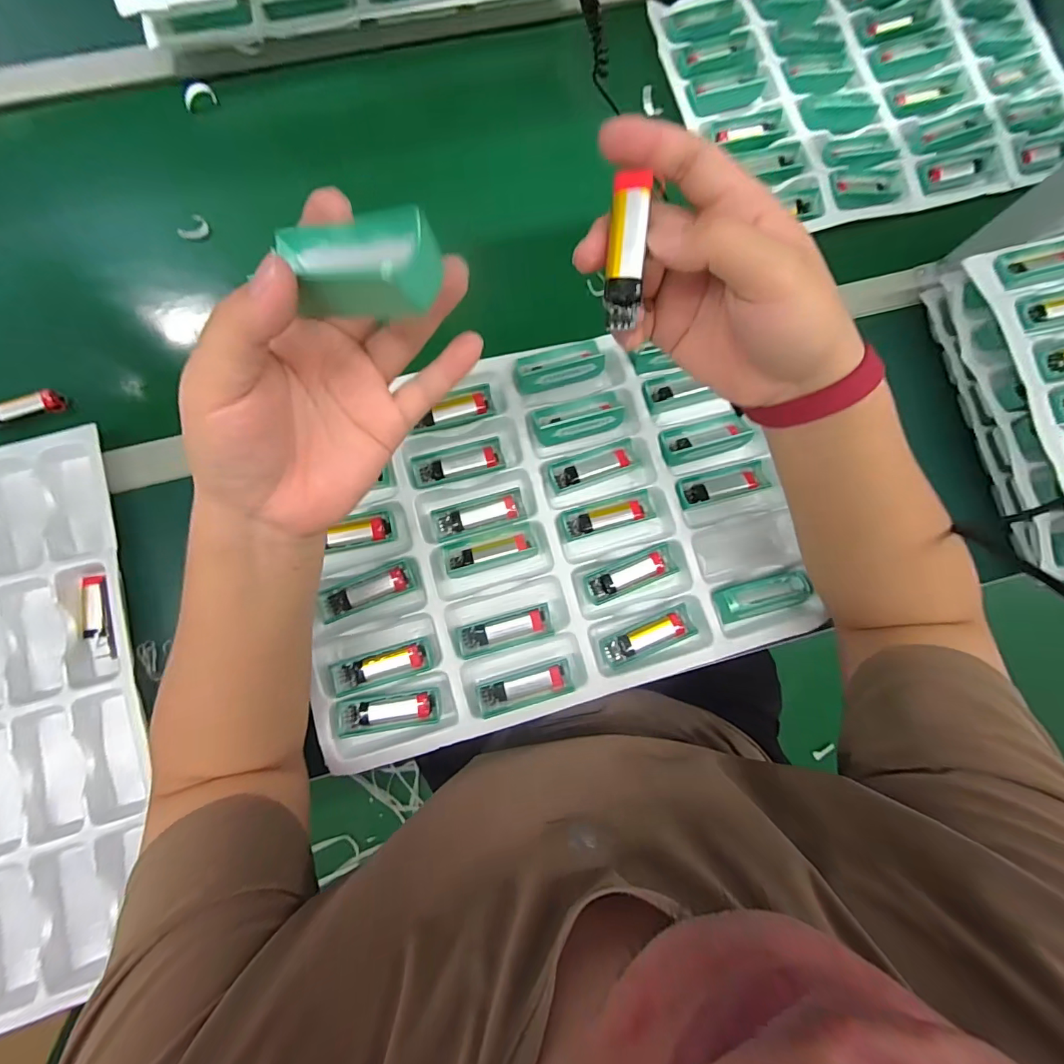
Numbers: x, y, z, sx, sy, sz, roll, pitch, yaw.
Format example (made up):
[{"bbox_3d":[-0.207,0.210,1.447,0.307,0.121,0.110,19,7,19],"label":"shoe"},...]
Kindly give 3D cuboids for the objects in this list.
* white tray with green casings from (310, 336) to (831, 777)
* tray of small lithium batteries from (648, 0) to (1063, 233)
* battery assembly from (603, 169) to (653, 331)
[{"bbox_3d":[0.010,-0.005,0.397,0.414,0.032,0.295,-17,83,-4],"label":"white tray with green casings"},{"bbox_3d":[0.379,-0.505,0.505,0.437,0.034,0.316,-13,83,-4],"label":"tray of small lithium batteries"},{"bbox_3d":[0.044,-0.130,0.212,0.017,0.009,0.063,1,103,-3],"label":"battery assembly"}]

